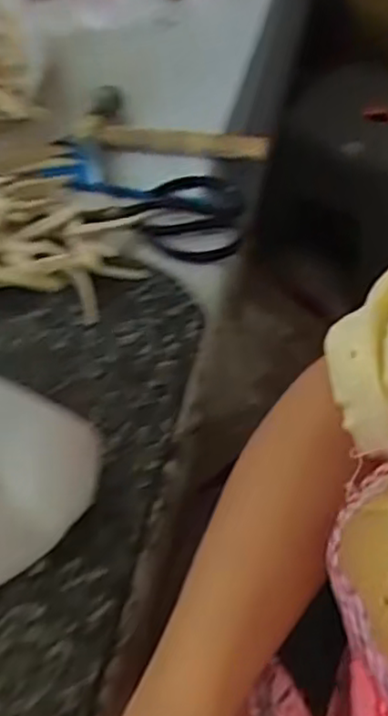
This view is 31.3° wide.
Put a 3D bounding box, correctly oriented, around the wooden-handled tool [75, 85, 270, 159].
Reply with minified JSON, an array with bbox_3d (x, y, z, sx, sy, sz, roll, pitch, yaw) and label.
[{"bbox_3d":[-0.018,-0.236,0.702,0.189,0.032,0.080,7,50,6],"label":"wooden-handled tool"}]

